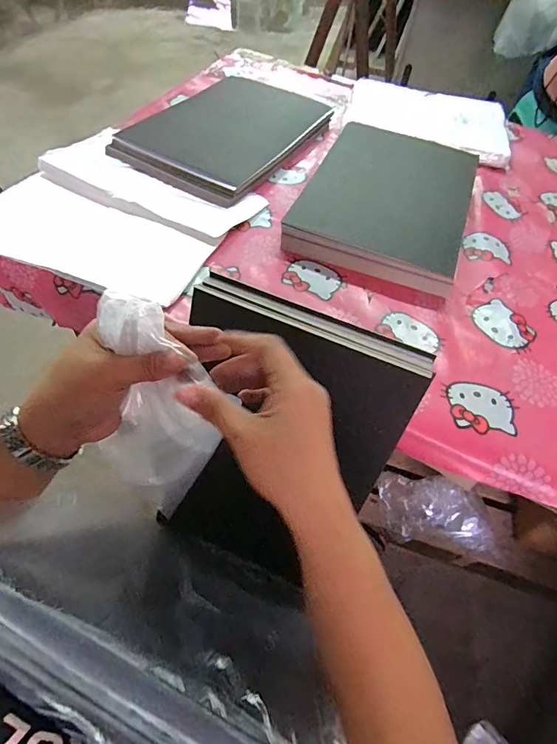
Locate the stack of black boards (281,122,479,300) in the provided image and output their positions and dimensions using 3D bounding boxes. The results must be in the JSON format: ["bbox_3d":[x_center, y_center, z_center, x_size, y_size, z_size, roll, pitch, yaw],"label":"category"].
[{"bbox_3d":[0.185,-0.293,0.688,0.250,0.044,0.378,20,55,9],"label":"stack of black boards"}]

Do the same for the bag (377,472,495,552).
[{"bbox_3d":[0.361,0.326,0.951,0.259,0.129,0.132,11,55,2],"label":"bag"}]

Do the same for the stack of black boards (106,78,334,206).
[{"bbox_3d":[-0.095,-0.467,0.789,0.272,0.024,0.401,27,57,13],"label":"stack of black boards"}]

